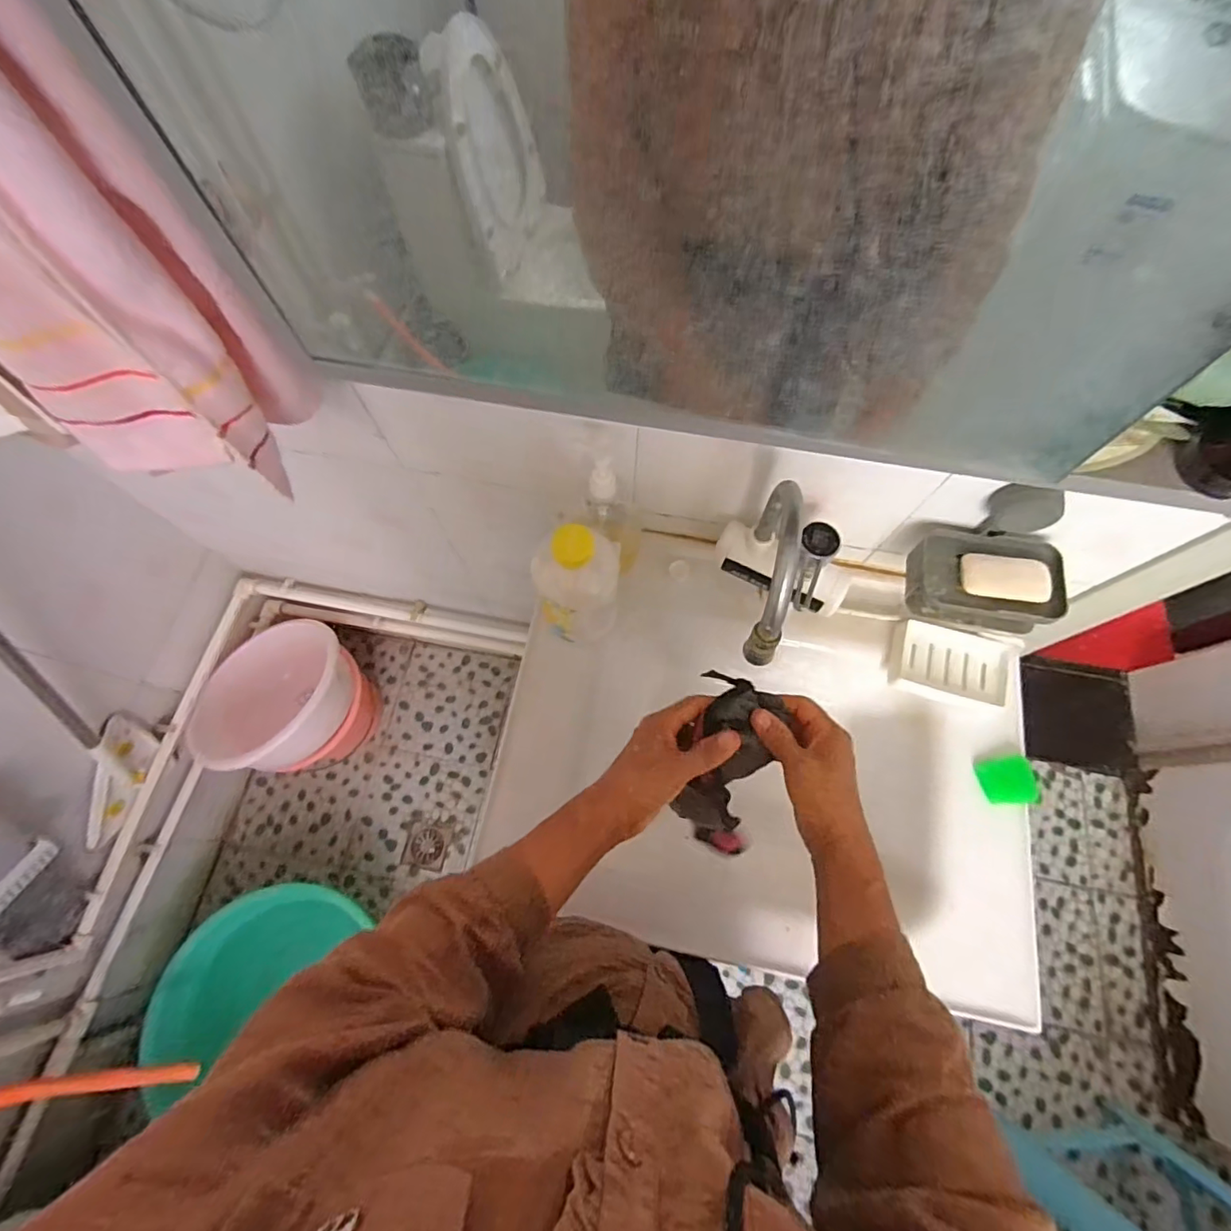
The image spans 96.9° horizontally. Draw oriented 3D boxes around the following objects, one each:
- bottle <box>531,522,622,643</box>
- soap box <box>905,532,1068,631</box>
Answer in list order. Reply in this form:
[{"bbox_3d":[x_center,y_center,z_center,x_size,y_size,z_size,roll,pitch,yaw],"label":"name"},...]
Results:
[{"bbox_3d":[-0.037,-0.037,0.586,0.090,0.179,0.088,-2,70,-1],"label":"bottle"},{"bbox_3d":[0.385,-0.036,0.573,0.136,0.049,0.090,9,70,3],"label":"soap box"}]

